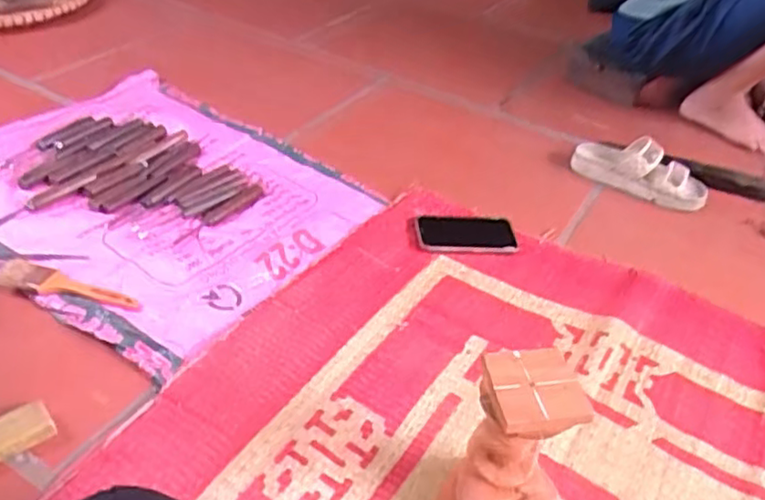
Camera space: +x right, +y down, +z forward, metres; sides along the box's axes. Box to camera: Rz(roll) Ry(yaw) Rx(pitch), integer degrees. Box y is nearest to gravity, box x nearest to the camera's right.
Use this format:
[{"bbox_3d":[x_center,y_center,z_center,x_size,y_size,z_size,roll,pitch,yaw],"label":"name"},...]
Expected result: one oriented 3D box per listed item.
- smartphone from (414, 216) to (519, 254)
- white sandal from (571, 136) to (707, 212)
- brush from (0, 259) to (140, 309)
[{"bbox_3d":[0.128,-0.025,0.986,0.149,0.018,0.078,-1,40,-8],"label":"smartphone"},{"bbox_3d":[0.440,-0.138,1.109,0.227,0.075,0.072,22,42,19],"label":"white sandal"},{"bbox_3d":[-0.397,0.045,0.818,0.189,0.019,0.038,10,40,6],"label":"brush"}]

